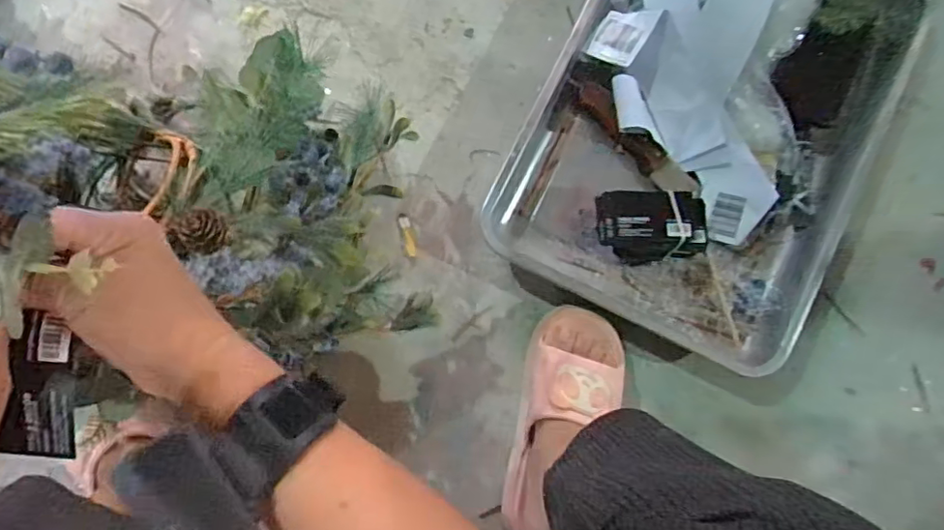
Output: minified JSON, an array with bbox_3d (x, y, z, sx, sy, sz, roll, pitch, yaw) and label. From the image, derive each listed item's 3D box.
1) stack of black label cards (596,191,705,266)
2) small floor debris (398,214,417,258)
[{"bbox_3d":[0.186,-0.038,0.622,0.118,0.072,0.069,0,84,-1],"label":"stack of black label cards"},{"bbox_3d":[-0.071,-0.033,0.661,0.013,0.004,0.049,-13,85,-2],"label":"small floor debris"}]

